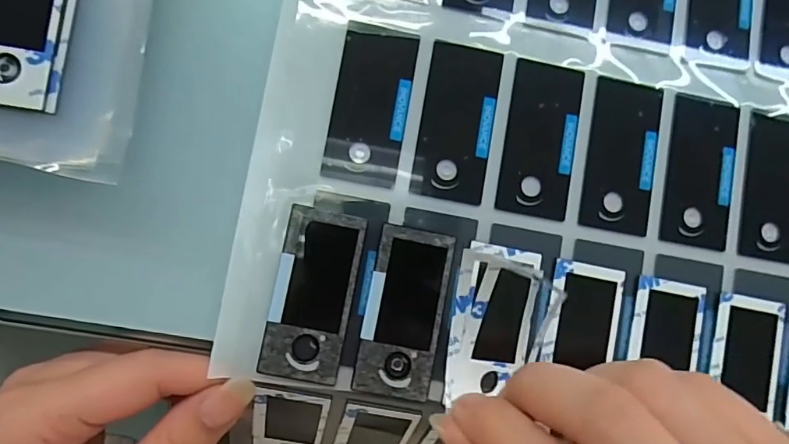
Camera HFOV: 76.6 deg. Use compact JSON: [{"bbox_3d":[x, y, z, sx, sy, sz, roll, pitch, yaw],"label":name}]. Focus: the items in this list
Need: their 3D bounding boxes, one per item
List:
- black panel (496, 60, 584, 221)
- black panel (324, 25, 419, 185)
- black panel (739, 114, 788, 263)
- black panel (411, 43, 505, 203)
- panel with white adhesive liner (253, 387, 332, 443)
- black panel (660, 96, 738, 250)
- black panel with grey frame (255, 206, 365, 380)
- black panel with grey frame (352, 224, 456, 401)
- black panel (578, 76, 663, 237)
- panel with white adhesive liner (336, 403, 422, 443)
[{"bbox_3d":[0.056,-0.032,0.190,0.026,0.004,0.058,10,83,-4],"label":"black panel"},{"bbox_3d":[-0.009,-0.042,0.184,0.027,0.004,0.056,10,83,-4],"label":"black panel"},{"bbox_3d":[0.153,-0.014,0.198,0.028,0.004,0.057,10,83,-4],"label":"black panel"},{"bbox_3d":[0.024,-0.038,0.187,0.028,0.004,0.059,10,83,-4],"label":"black panel"},{"bbox_3d":[-0.041,0.081,0.196,0.027,0.058,0.004,14,42,-4],"label":"panel with white adhesive liner"},{"bbox_3d":[0.120,-0.019,0.195,0.027,0.004,0.057,9,83,-4],"label":"black panel"},{"bbox_3d":[-0.028,0.025,0.175,0.027,0.004,0.059,11,83,-4],"label":"black panel with grey frame"},{"bbox_3d":[0.004,0.032,0.178,0.027,0.004,0.058,11,83,-4],"label":"black panel with grey frame"},{"bbox_3d":[0.088,-0.026,0.192,0.027,0.004,0.058,9,83,-4],"label":"black panel"},{"bbox_3d":[-0.009,0.088,0.200,0.029,0.059,0.004,10,44,-4],"label":"panel with white adhesive liner"}]

